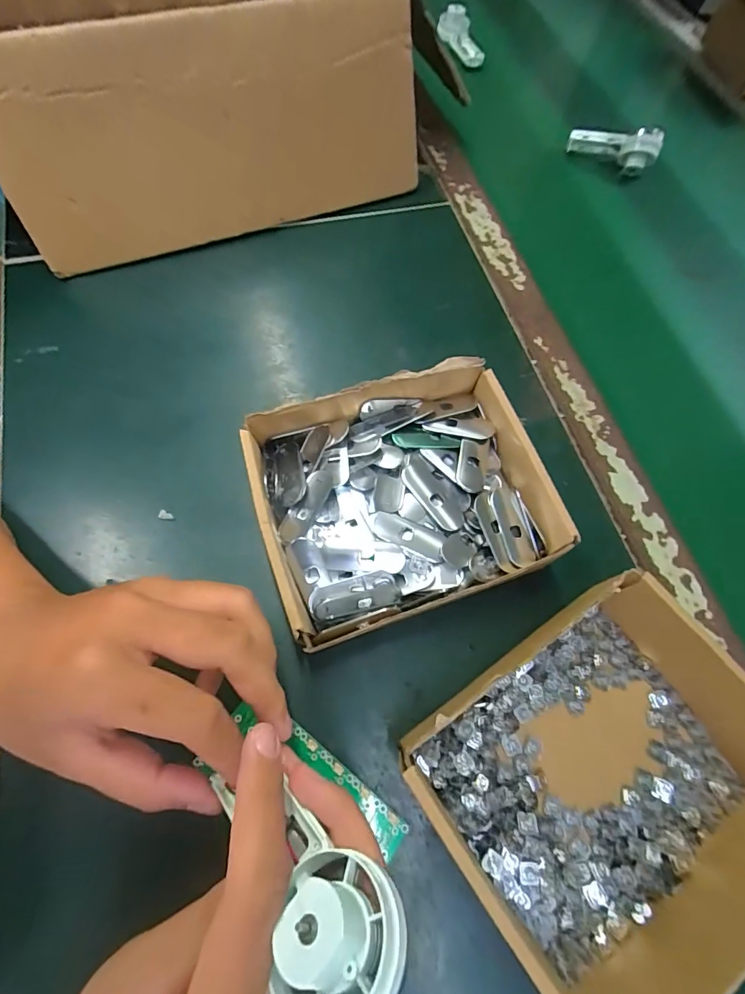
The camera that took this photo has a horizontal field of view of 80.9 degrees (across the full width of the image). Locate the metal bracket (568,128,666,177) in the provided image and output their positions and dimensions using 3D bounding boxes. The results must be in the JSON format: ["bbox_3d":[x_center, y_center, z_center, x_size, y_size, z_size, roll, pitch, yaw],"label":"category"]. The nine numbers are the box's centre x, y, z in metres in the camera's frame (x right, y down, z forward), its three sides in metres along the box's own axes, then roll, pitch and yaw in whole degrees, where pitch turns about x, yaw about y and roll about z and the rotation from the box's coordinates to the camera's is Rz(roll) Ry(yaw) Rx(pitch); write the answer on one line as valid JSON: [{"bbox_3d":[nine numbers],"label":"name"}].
[{"bbox_3d":[0.255,-0.372,0.461,0.090,0.042,0.021,22,68,7],"label":"metal bracket"}]

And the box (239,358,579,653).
[{"bbox_3d":[0.017,0.001,0.277,0.163,0.057,0.135,-17,69,-9],"label":"box"}]

